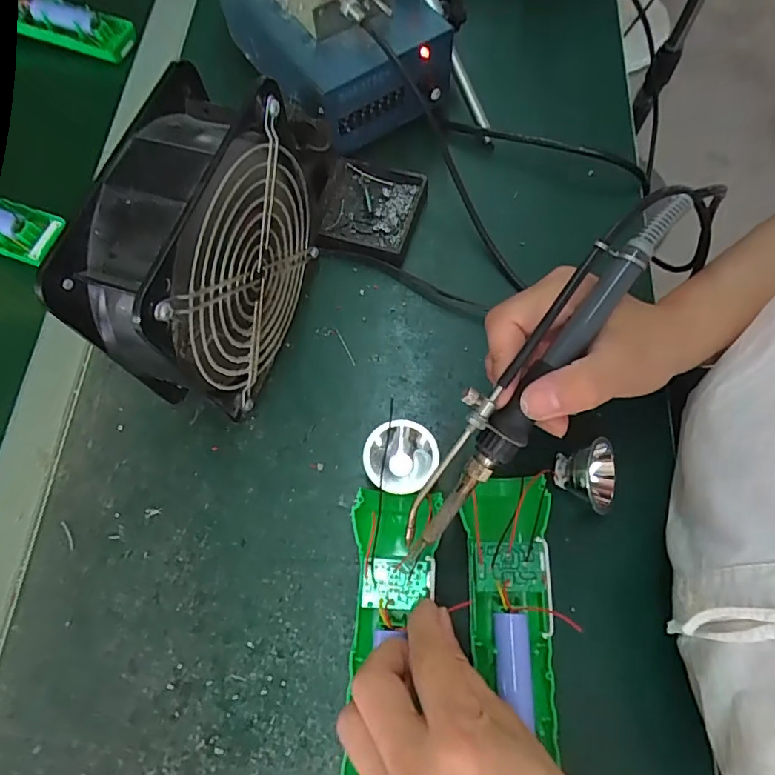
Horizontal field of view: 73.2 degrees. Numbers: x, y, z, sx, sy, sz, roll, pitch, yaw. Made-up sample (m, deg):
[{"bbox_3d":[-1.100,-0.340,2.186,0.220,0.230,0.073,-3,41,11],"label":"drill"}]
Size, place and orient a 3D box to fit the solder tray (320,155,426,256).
[{"bbox_3d":[-0.011,-0.139,0.401,0.070,0.026,0.073,13,70,7],"label":"solder tray"}]

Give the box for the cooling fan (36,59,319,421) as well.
[{"bbox_3d":[-0.096,-0.062,0.292,0.055,0.151,0.139,18,70,9],"label":"cooling fan"}]

